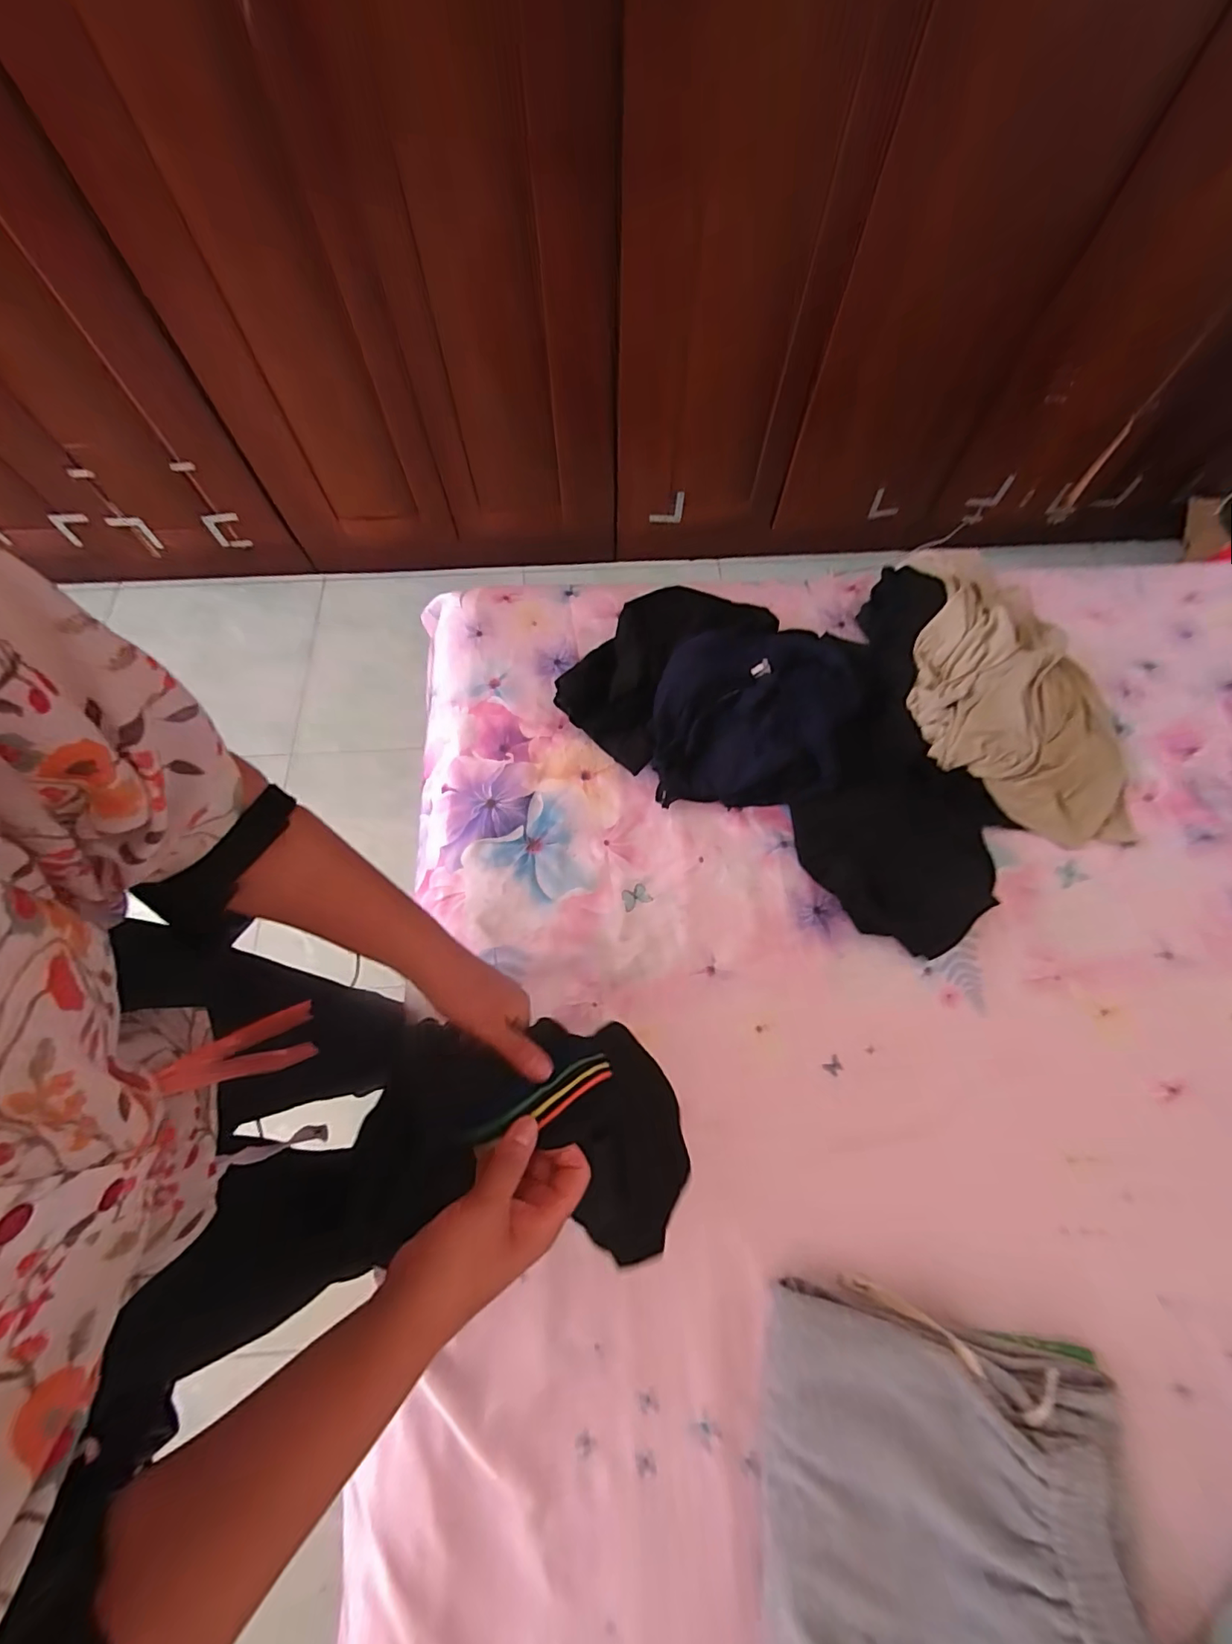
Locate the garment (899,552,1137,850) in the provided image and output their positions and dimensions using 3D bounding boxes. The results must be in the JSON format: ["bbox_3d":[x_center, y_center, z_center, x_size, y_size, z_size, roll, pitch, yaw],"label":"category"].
[{"bbox_3d":[0.578,-0.208,0.785,0.321,0.090,0.470,6,66,3],"label":"garment"}]

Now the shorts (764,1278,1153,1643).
[{"bbox_3d":[0.289,0.593,0.461,0.313,0.051,0.267,8,66,4],"label":"shorts"}]

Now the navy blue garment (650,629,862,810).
[{"bbox_3d":[0.200,-0.156,0.757,0.304,0.083,0.253,-3,68,-2],"label":"navy blue garment"}]

